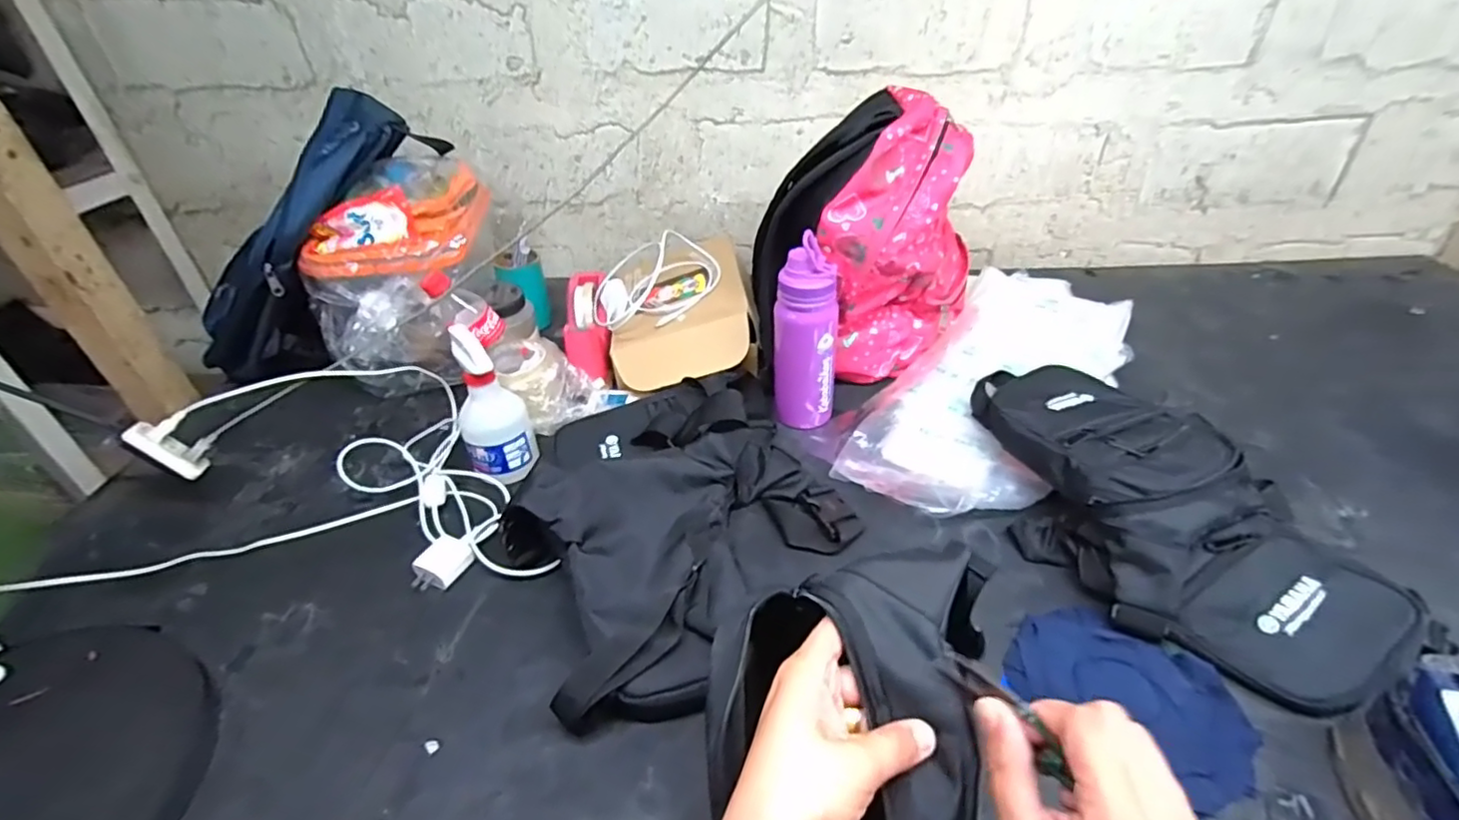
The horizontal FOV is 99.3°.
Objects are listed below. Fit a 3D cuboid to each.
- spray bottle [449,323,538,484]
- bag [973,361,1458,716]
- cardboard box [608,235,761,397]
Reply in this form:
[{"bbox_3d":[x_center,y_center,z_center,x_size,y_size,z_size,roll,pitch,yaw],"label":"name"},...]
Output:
[{"bbox_3d":[-0.282,-0.005,0.727,0.074,0.173,0.083,-14,40,-12],"label":"spray bottle"},{"bbox_3d":[0.413,0.096,0.629,0.191,0.093,0.397,-14,40,-12],"label":"bag"},{"bbox_3d":[-0.068,-0.157,0.940,0.205,0.088,0.308,-3,39,0],"label":"cardboard box"}]

